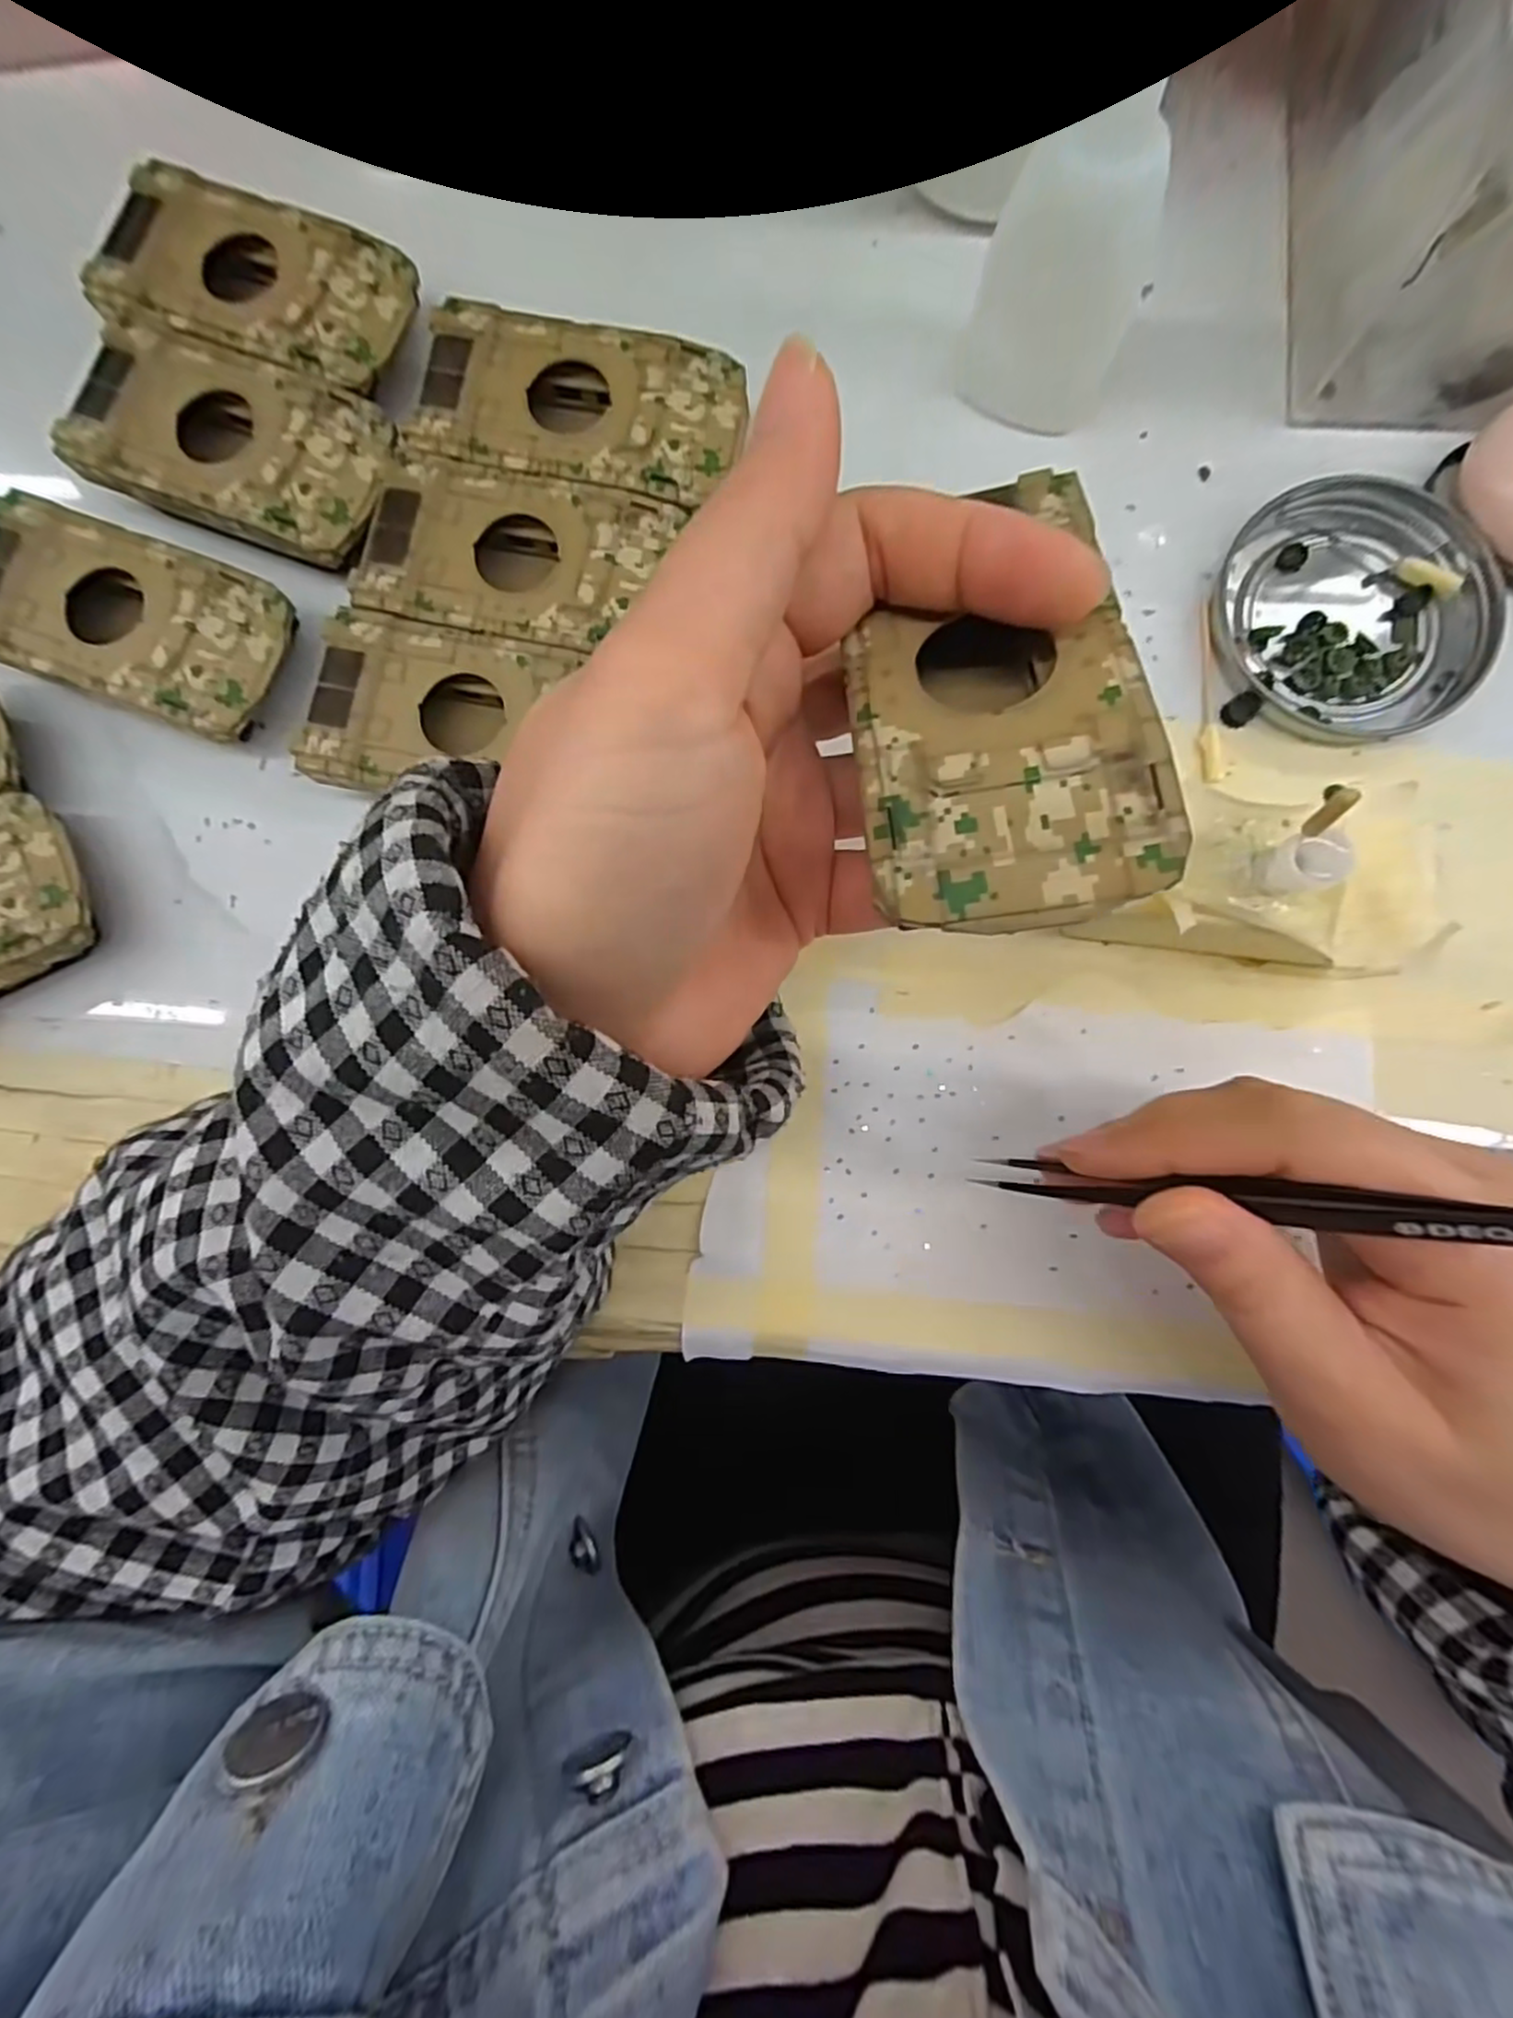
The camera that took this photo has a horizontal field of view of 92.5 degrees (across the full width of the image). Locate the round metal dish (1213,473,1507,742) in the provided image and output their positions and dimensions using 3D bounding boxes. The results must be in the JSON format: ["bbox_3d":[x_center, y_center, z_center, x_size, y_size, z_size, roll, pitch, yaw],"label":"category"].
[{"bbox_3d":[0.179,-0.122,0.218,0.073,0.012,0.078,0,87,1],"label":"round metal dish"}]

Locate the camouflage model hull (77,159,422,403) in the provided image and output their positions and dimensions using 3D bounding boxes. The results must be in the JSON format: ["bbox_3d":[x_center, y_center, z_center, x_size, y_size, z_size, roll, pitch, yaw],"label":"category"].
[{"bbox_3d":[-0.156,-0.226,0.228,0.093,0.013,0.050,18,88,1],"label":"camouflage model hull"}]

